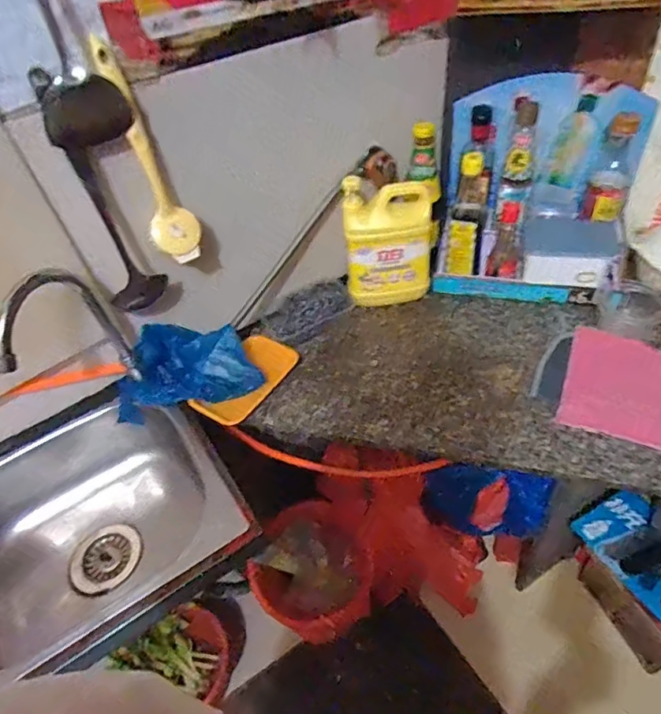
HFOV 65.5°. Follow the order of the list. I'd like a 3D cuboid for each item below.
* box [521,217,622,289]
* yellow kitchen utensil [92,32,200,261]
[{"bbox_3d":[0.432,-0.192,0.930,0.161,0.057,0.139,7,48,14],"label":"box"},{"bbox_3d":[-0.225,-0.241,0.648,0.050,0.259,0.053,27,55,29],"label":"yellow kitchen utensil"}]

